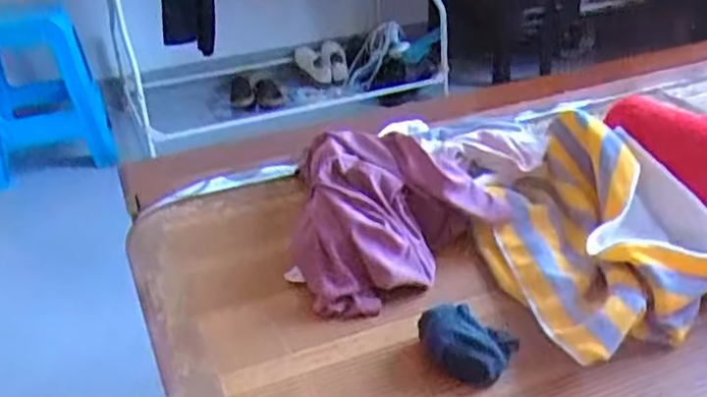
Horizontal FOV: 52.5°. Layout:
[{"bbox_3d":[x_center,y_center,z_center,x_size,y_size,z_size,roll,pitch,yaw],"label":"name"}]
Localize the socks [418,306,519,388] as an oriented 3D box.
[{"bbox_3d":[0.108,0.138,0.679,0.089,0.053,0.055,0,30,7],"label":"socks"}]

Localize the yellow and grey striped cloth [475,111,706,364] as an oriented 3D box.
[{"bbox_3d":[0.260,0.031,0.801,0.277,0.107,0.299,-19,33,-24],"label":"yellow and grey striped cloth"}]

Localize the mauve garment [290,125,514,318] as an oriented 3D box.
[{"bbox_3d":[0.052,0.006,0.858,0.237,0.110,0.289,-3,30,3],"label":"mauve garment"}]

